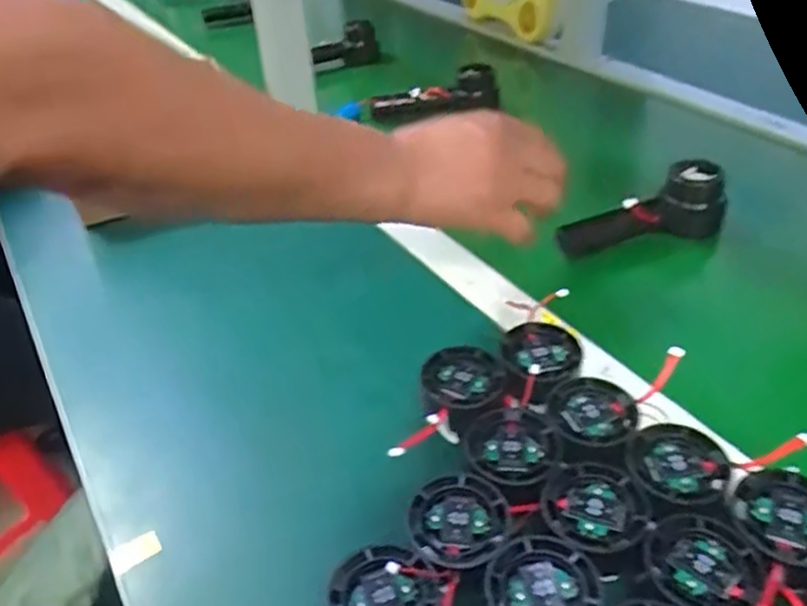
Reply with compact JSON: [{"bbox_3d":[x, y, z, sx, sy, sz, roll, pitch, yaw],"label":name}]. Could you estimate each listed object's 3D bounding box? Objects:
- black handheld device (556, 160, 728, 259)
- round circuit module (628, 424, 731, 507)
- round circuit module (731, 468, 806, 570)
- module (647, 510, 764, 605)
[{"bbox_3d":[0.208,-0.080,0.602,0.143,0.050,0.048,-15,39,-14],"label":"black handheld device"},{"bbox_3d":[0.149,0.088,0.376,0.049,0.009,0.052,-2,38,2],"label":"round circuit module"},{"bbox_3d":[0.189,0.106,0.341,0.047,0.015,0.050,-2,38,2],"label":"round circuit module"},{"bbox_3d":[0.143,0.123,0.329,0.048,0.008,0.050,-2,38,2],"label":"module"}]

